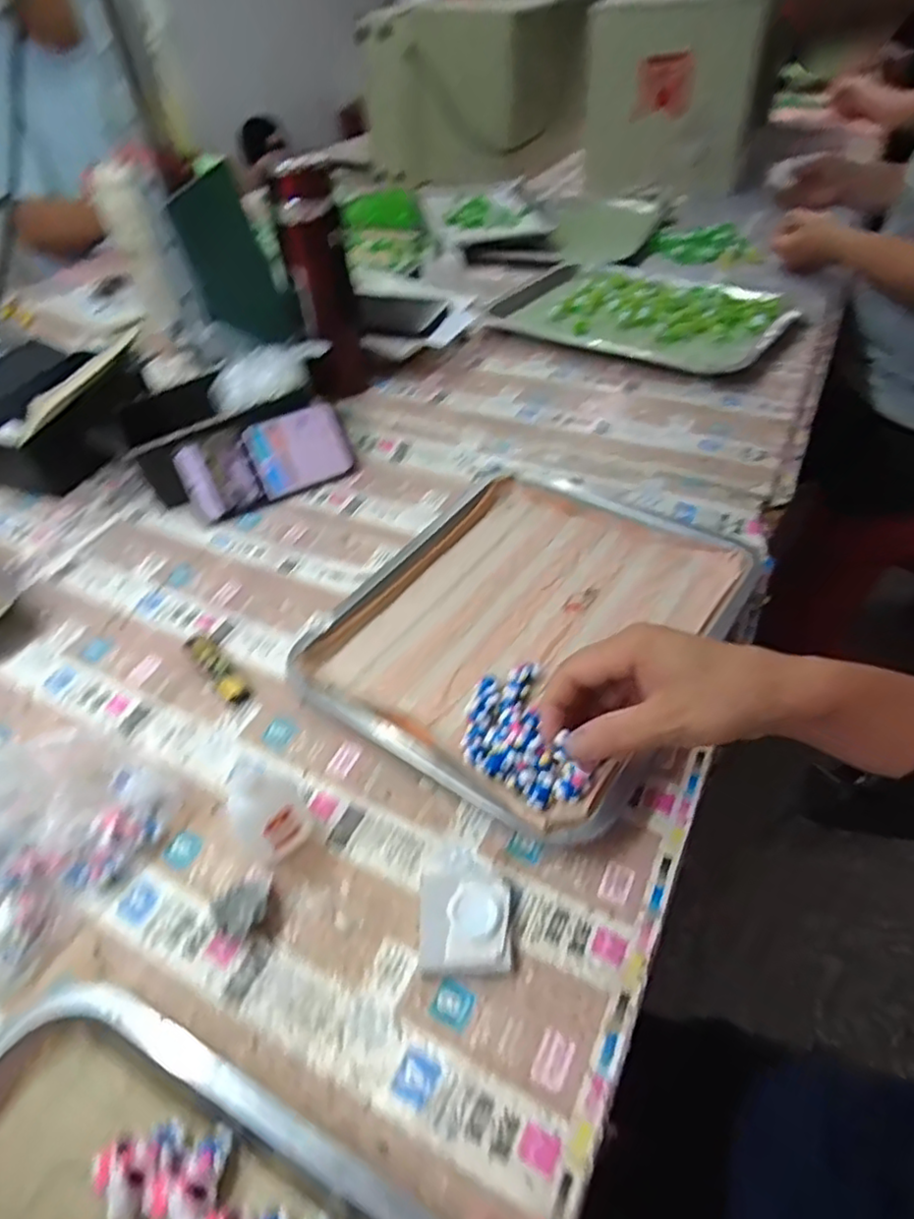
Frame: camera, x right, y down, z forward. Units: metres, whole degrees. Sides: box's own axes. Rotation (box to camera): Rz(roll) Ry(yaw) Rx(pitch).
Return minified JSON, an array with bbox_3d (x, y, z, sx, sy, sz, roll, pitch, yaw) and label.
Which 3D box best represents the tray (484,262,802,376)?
[{"bbox_3d":[0.218,-0.372,0.835,0.355,0.040,0.219,30,55,29],"label":"tray"}]

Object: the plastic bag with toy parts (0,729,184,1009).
[{"bbox_3d":[-0.249,0.124,0.388,0.100,0.083,0.146,32,53,29],"label":"plastic bag with toy parts"}]

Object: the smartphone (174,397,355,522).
[{"bbox_3d":[-0.186,-0.148,0.661,0.161,0.078,0.013,-25,19,-18],"label":"smartphone"}]

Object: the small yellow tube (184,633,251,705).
[{"bbox_3d":[-0.187,0.044,0.517,0.020,0.010,0.087,-31,52,-27],"label":"small yellow tube"}]

